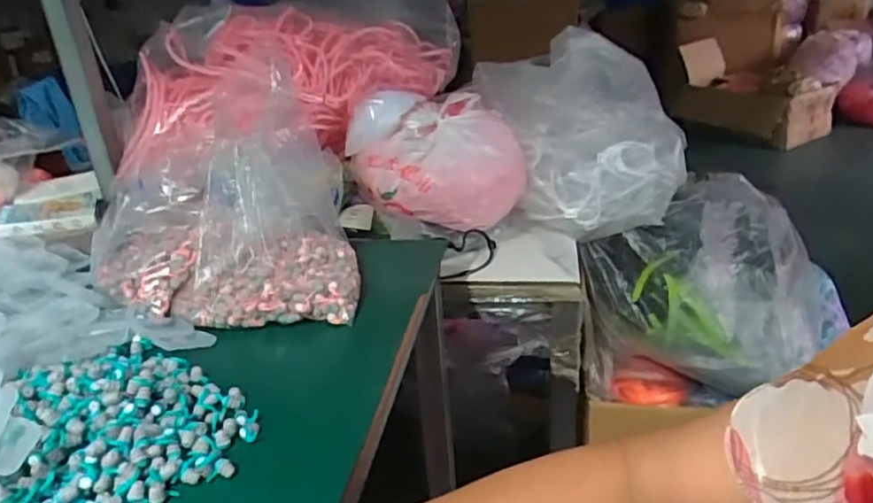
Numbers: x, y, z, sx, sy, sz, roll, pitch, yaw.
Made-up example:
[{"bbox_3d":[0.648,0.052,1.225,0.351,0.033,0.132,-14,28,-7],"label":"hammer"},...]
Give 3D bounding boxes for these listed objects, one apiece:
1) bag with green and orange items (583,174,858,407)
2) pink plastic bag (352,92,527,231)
[{"bbox_3d":[0.410,0.063,0.929,0.377,0.277,0.208,-1,25,7],"label":"bag with green and orange items"},{"bbox_3d":[0.015,-0.127,0.885,0.214,0.151,0.154,-23,31,-35],"label":"pink plastic bag"}]

